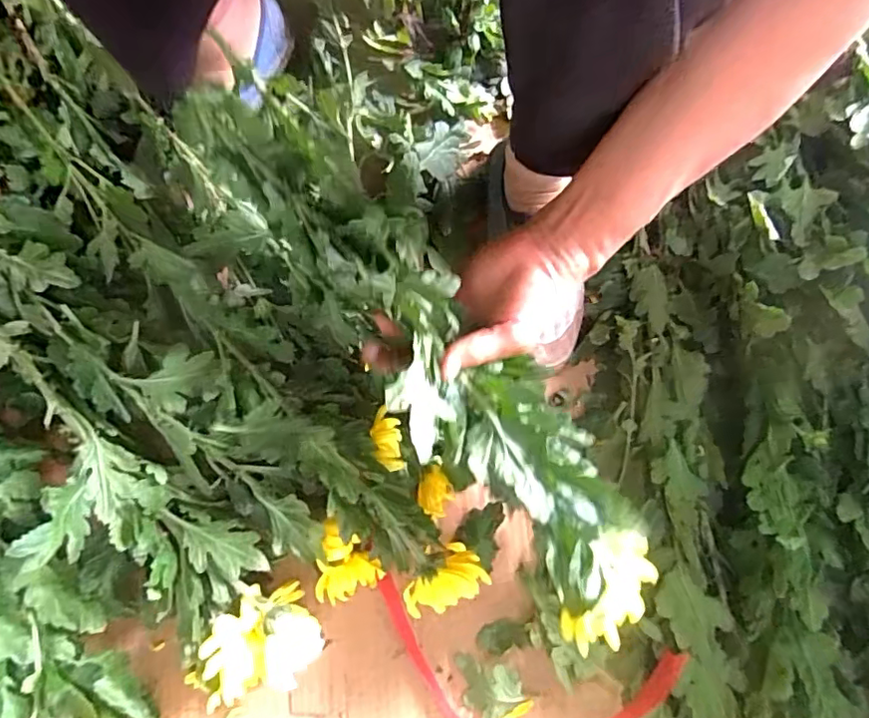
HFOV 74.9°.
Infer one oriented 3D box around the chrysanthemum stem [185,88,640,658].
[{"bbox_3d":[-0.017,-0.022,0.382,0.090,0.060,0.463,-38,83,-10],"label":"chrysanthemum stem"}]

